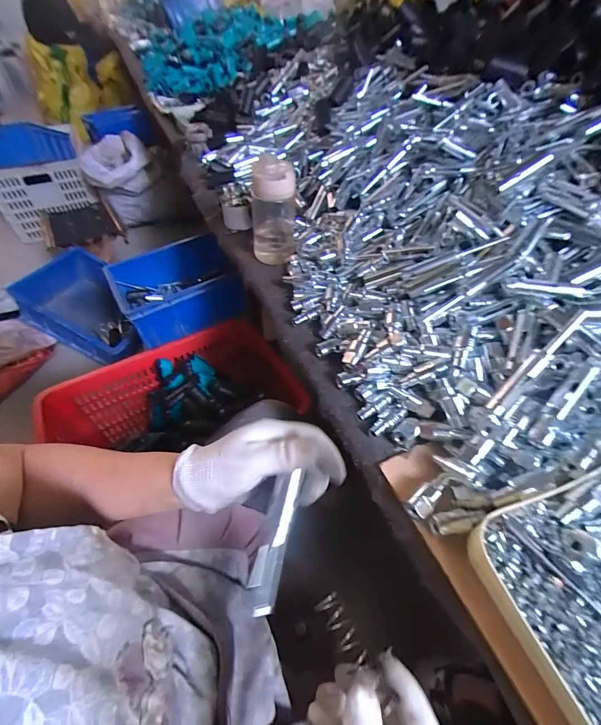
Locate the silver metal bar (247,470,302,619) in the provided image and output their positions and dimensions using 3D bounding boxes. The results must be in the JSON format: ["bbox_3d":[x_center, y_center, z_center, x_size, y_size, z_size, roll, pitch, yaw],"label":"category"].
[{"bbox_3d":[-0.022,0.145,0.275,0.022,0.009,0.102,12,74,9],"label":"silver metal bar"}]

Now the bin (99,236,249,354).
[{"bbox_3d":[-0.354,-0.212,0.950,0.316,0.145,0.327,-19,52,-16],"label":"bin"}]

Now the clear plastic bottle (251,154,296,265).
[{"bbox_3d":[-0.046,-0.251,0.566,0.070,0.157,0.088,-4,50,-4],"label":"clear plastic bottle"}]

